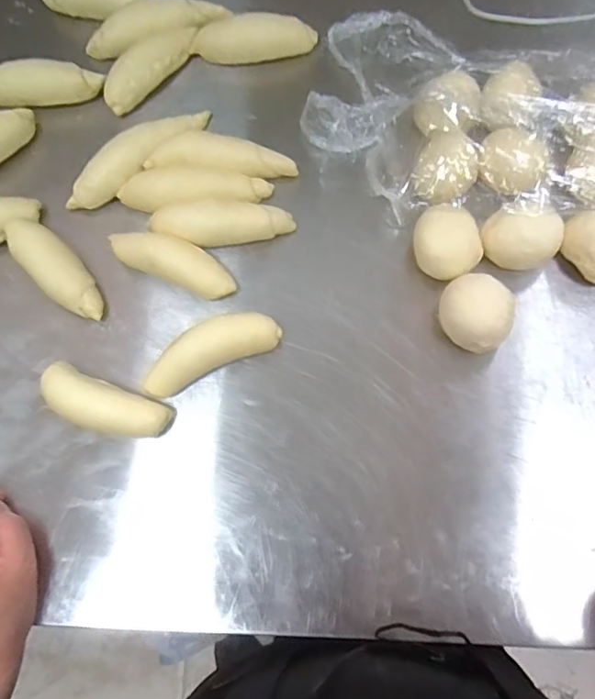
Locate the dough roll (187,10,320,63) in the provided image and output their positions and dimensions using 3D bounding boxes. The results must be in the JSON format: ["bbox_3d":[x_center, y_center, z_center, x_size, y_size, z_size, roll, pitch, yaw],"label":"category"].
[{"bbox_3d":[-0.041,-0.295,0.500,0.114,0.029,0.034,-1,73,0],"label":"dough roll"}]

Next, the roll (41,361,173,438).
[{"bbox_3d":[-0.145,0.042,0.396,0.097,0.029,0.036,23,74,7],"label":"roll"}]

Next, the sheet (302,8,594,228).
[{"bbox_3d":[0.182,-0.190,0.458,0.362,0.049,0.212,20,74,7],"label":"sheet"}]

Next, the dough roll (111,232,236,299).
[{"bbox_3d":[-0.102,-0.071,0.434,0.107,0.028,0.033,24,74,8],"label":"dough roll"}]

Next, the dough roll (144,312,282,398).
[{"bbox_3d":[-0.067,0.000,0.409,0.105,0.037,0.033,-25,74,-7],"label":"dough roll"}]

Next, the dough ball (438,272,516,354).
[{"bbox_3d":[0.136,-0.026,0.415,0.049,0.042,0.057,-42,77,-11],"label":"dough ball"}]

